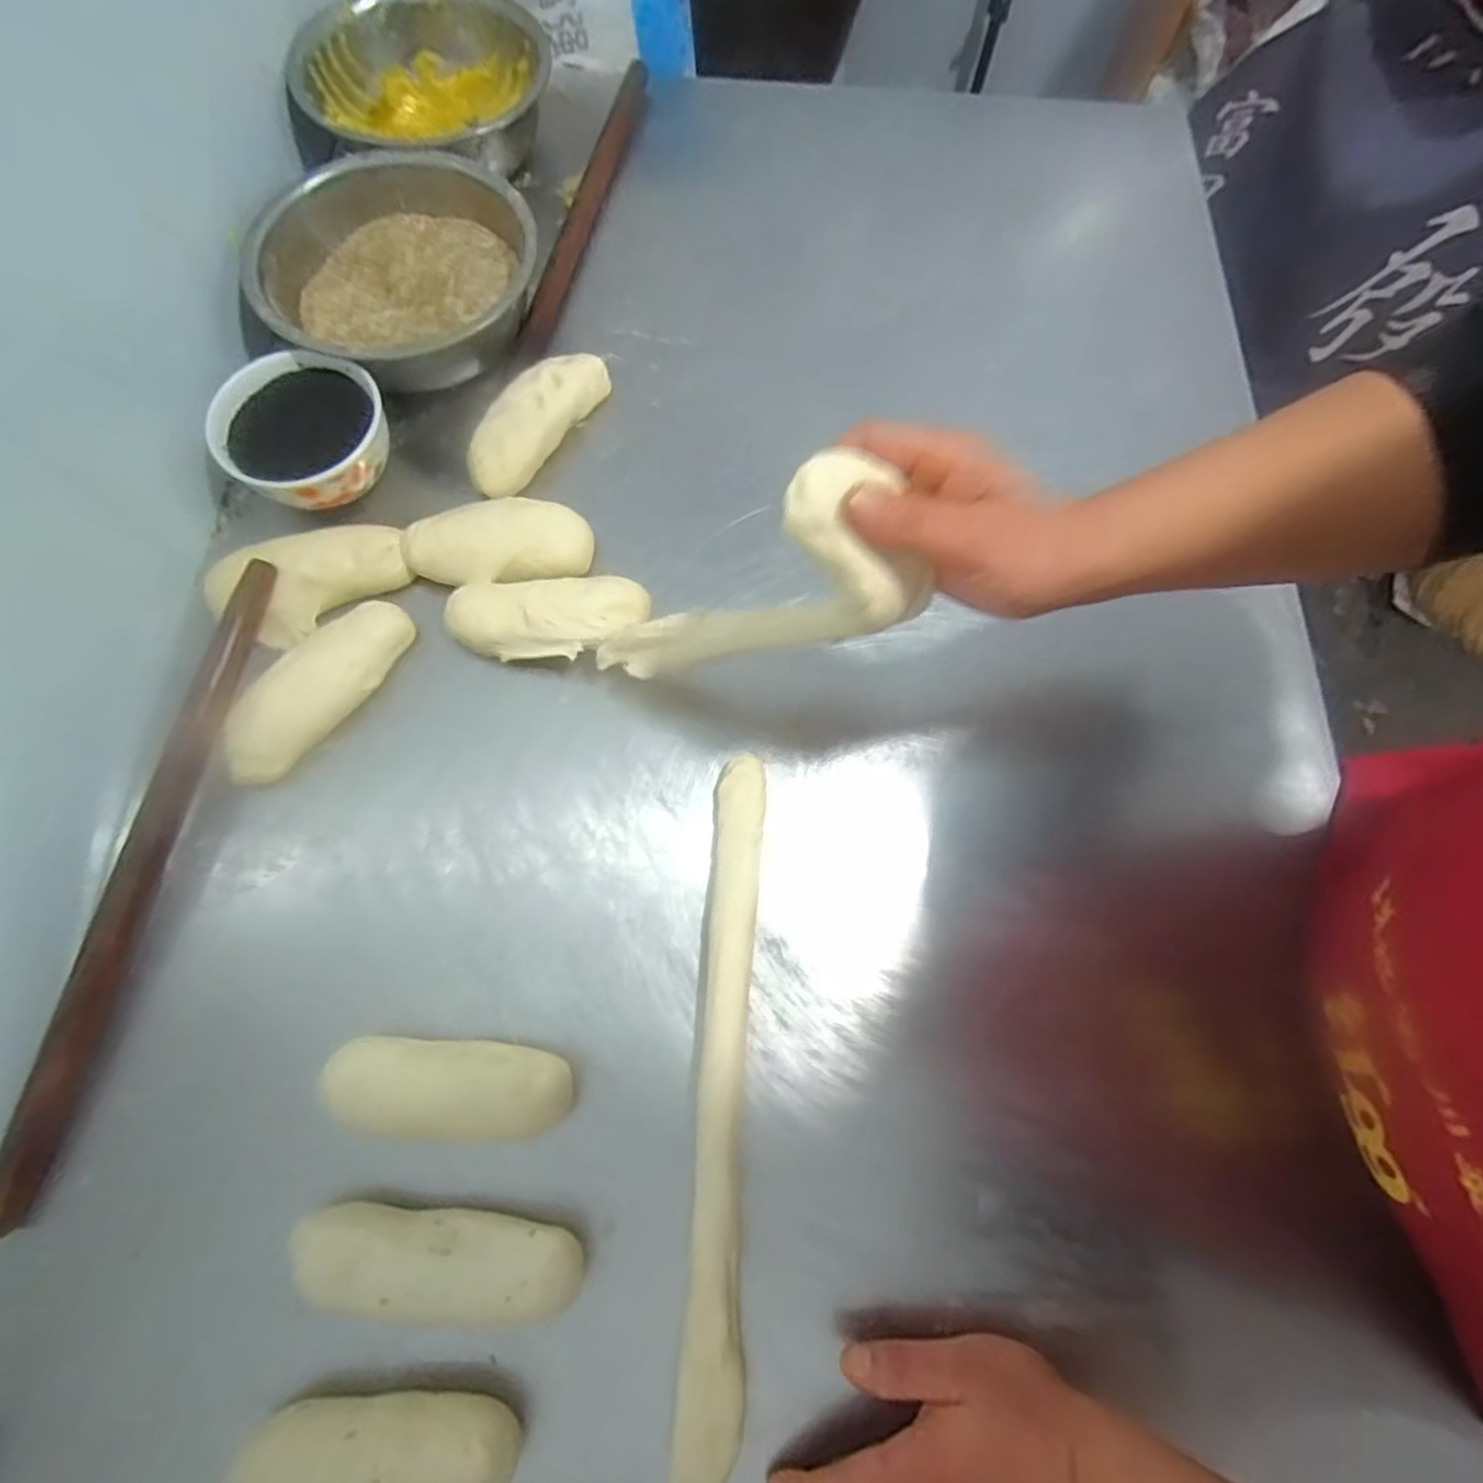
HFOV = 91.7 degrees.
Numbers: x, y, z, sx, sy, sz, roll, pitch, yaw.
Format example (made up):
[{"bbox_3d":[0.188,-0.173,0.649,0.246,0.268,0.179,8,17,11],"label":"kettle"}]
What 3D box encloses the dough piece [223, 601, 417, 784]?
[{"bbox_3d":[-0.270,-0.035,0.458,0.043,0.033,0.138,38,75,9],"label":"dough piece"}]

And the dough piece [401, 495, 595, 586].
[{"bbox_3d":[-0.167,-0.136,0.498,0.124,0.029,0.059,-5,73,-3],"label":"dough piece"}]

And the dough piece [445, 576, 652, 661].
[{"bbox_3d":[-0.127,-0.080,0.479,0.127,0.034,0.054,-1,73,-2],"label":"dough piece"}]

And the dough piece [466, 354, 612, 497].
[{"bbox_3d":[-0.149,-0.238,0.530,0.045,0.033,0.137,32,74,8],"label":"dough piece"}]

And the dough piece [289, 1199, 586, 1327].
[{"bbox_3d":[-0.152,0.267,0.370,0.137,0.042,0.043,7,72,0],"label":"dough piece"}]

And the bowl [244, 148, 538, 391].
[{"bbox_3d":[-0.255,-0.348,0.541,0.180,0.063,0.198,1,73,-2],"label":"bowl"}]

